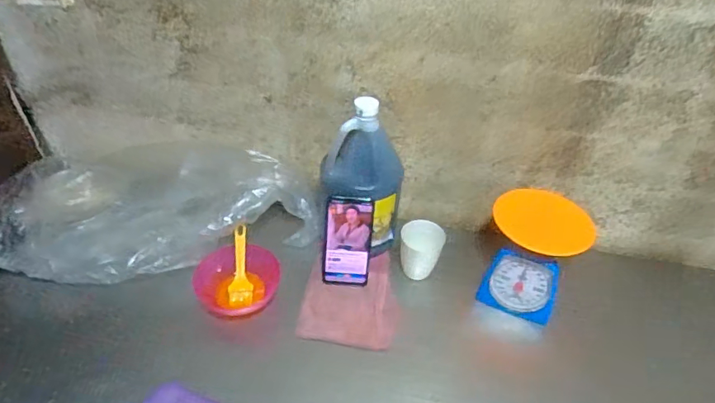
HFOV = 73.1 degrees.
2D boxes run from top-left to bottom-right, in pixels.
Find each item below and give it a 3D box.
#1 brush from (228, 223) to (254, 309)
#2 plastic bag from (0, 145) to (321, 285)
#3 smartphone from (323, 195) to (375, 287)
[{"bbox_3d":[-0.202,0.112,0.841,0.038,0.008,0.141,-1,74,-4],"label":"brush"},{"bbox_3d":[-0.363,0.003,0.888,0.557,0.145,0.271,-7,43,-11],"label":"plastic bag"},{"bbox_3d":[-0.016,0.071,0.831,0.080,0.171,0.011,4,26,1],"label":"smartphone"}]

